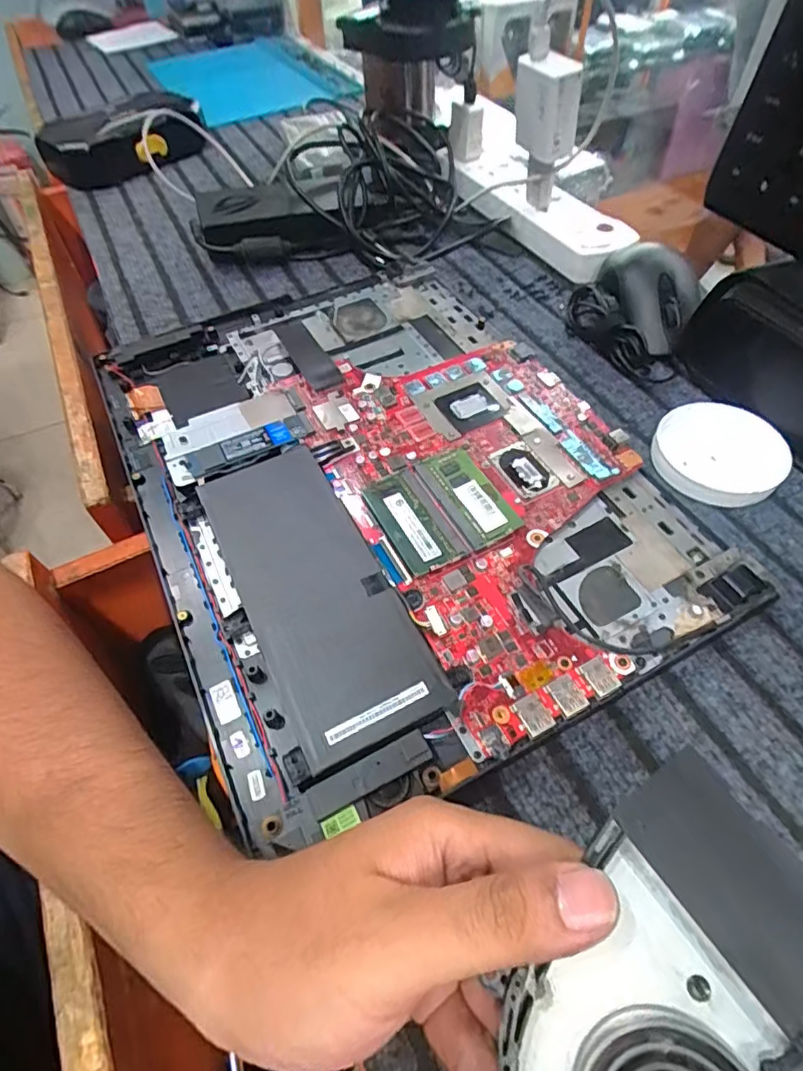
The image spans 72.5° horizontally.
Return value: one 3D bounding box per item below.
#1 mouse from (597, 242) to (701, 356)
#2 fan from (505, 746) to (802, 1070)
[{"bbox_3d":[0.198,-0.189,0.440,0.062,0.042,0.106,0,54,2],"label":"mouse"},{"bbox_3d":[0.078,0.132,0.147,0.077,0.015,0.117,29,69,28],"label":"fan"}]

